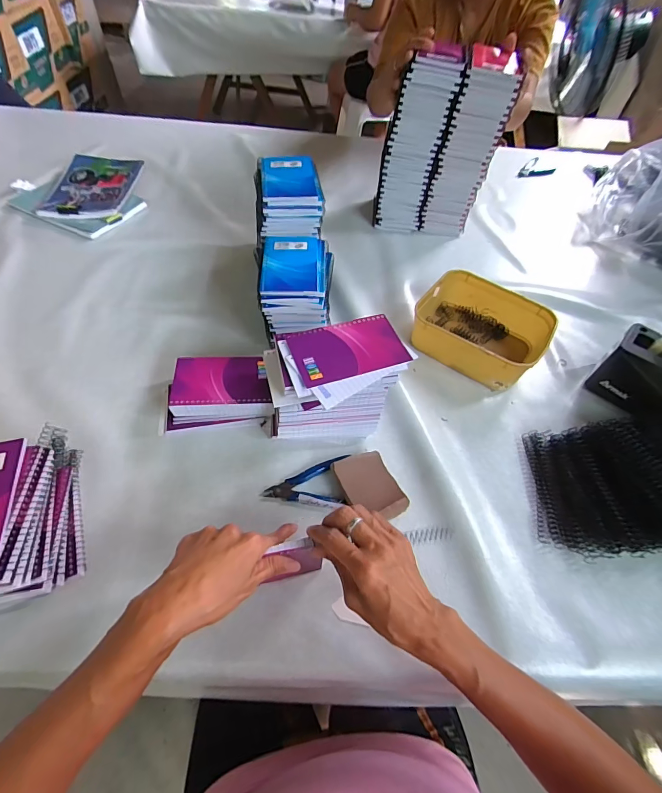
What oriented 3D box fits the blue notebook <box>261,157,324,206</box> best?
[{"bbox_3d":[-0.064,-0.338,0.603,0.089,0.014,0.128,-5,54,-9],"label":"blue notebook"}]

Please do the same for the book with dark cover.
[{"bbox_3d":[-0.500,-0.449,0.822,0.151,0.011,0.231,1,56,-3],"label":"book with dark cover"}]

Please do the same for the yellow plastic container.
[{"bbox_3d":[0.238,-0.110,0.622,0.189,0.065,0.162,31,57,17],"label":"yellow plastic container"}]

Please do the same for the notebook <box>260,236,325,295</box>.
[{"bbox_3d":[-0.054,-0.195,0.565,0.091,0.012,0.127,0,53,-5],"label":"notebook"}]

